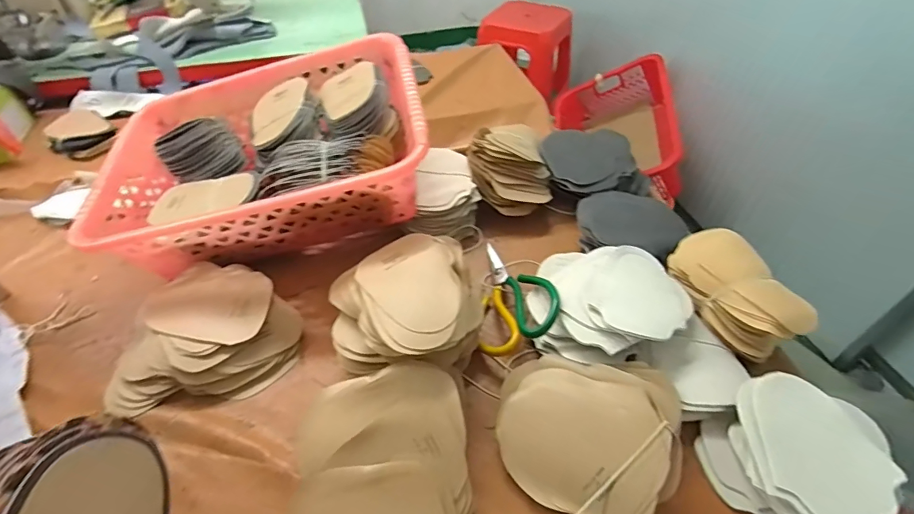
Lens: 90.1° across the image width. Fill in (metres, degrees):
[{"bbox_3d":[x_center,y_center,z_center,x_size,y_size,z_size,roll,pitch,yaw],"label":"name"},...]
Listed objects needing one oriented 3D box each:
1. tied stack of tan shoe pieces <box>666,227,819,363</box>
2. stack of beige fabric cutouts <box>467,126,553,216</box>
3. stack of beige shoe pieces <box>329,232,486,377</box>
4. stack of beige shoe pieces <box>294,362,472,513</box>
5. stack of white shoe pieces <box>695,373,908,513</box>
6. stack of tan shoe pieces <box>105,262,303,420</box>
[{"bbox_3d":[0.315,0.036,0.517,0.086,0.060,0.152,-16,49,-14],"label":"tied stack of tan shoe pieces"},{"bbox_3d":[0.077,-0.137,0.680,0.114,0.069,0.138,-5,47,-4],"label":"stack of beige fabric cutouts"},{"bbox_3d":[-0.058,0.059,0.504,0.168,0.096,0.146,1,47,1],"label":"stack of beige shoe pieces"},{"bbox_3d":[-0.070,0.199,0.405,0.162,0.057,0.193,-7,47,-6],"label":"stack of beige shoe pieces"},{"bbox_3d":[0.307,0.175,0.414,0.134,0.055,0.129,27,53,24],"label":"stack of white shoe pieces"},{"bbox_3d":[-0.289,0.081,0.527,0.199,0.047,0.165,-11,48,-10],"label":"stack of tan shoe pieces"}]

